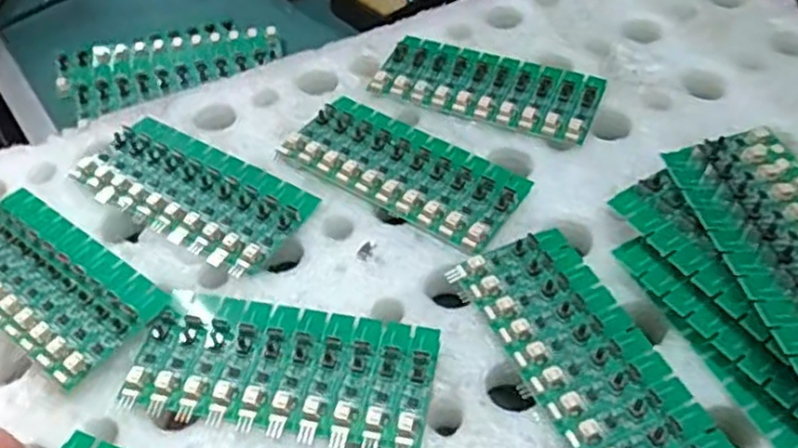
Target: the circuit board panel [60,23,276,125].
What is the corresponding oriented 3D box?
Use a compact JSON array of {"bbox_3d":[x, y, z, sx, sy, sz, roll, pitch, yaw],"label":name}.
[{"bbox_3d":[-0.171,-0.125,0.540,0.156,0.019,0.090,-20,52,-13],"label":"circuit board panel"}]

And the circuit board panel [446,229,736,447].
[{"bbox_3d":[0.084,0.059,0.333,0.065,0.007,0.136,-20,52,-13],"label":"circuit board panel"}]

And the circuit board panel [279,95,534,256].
[{"bbox_3d":[0.002,-0.033,0.417,0.136,0.006,0.064,27,57,24],"label":"circuit board panel"}]

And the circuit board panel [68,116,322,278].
[{"bbox_3d":[-0.118,-0.021,0.413,0.134,0.008,0.065,25,56,22],"label":"circuit board panel"}]

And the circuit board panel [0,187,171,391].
[{"bbox_3d":[-0.184,0.027,0.376,0.136,0.013,0.061,31,58,25],"label":"circuit board panel"}]

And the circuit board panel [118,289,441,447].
[{"bbox_3d":[-0.053,0.066,0.336,0.135,0.008,0.066,7,51,9],"label":"circuit board panel"}]

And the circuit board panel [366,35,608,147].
[{"bbox_3d":[0.055,-0.089,0.458,0.137,0.007,0.063,17,53,17],"label":"circuit board panel"}]

